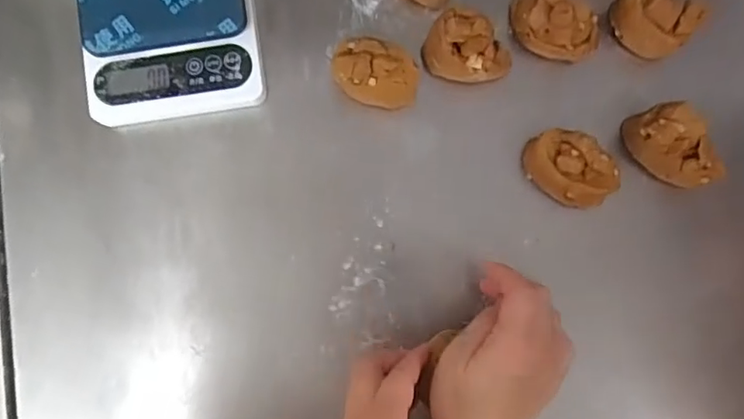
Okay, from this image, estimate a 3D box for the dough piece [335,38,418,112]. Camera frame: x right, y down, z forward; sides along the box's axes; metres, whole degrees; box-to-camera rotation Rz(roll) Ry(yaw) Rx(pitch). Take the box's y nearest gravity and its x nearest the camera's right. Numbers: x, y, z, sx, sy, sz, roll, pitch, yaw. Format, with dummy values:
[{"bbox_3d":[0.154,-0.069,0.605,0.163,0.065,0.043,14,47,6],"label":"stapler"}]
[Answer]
[{"bbox_3d":[0.003,-0.101,0.427,0.064,0.041,0.043,22,88,1],"label":"dough piece"}]

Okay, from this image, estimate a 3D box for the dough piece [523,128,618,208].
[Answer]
[{"bbox_3d":[0.147,-0.030,0.424,0.069,0.049,0.046,36,88,1],"label":"dough piece"}]

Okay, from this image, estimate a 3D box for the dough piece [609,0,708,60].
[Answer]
[{"bbox_3d":[0.211,-0.141,0.430,0.061,0.048,0.045,26,88,1],"label":"dough piece"}]

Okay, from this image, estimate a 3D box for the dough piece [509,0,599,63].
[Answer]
[{"bbox_3d":[0.139,-0.141,0.429,0.072,0.046,0.049,39,88,1],"label":"dough piece"}]

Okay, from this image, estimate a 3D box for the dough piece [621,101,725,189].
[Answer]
[{"bbox_3d":[0.224,-0.047,0.423,0.046,0.049,0.071,-34,88,-1],"label":"dough piece"}]

